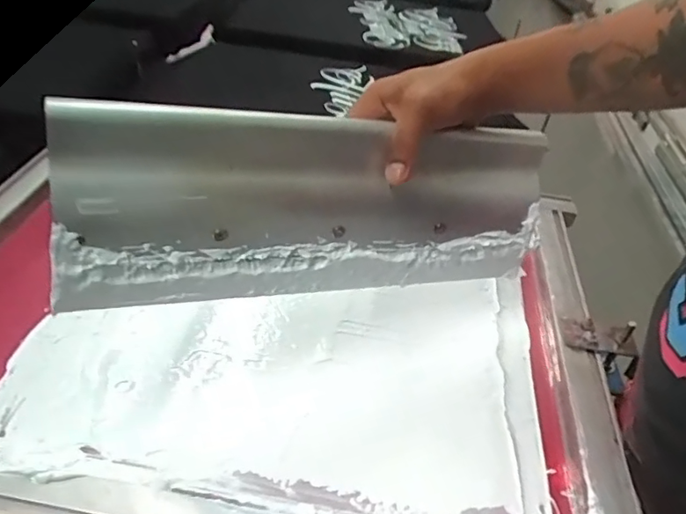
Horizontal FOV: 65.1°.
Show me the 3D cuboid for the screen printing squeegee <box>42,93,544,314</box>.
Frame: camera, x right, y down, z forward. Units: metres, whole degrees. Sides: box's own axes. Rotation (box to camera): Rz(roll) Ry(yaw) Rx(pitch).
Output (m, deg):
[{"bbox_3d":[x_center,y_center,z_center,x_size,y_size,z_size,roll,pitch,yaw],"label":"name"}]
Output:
[{"bbox_3d":[-0.005,-0.040,0.424,0.397,0.139,0.017,-3,20,-24],"label":"screen printing squeegee"}]

